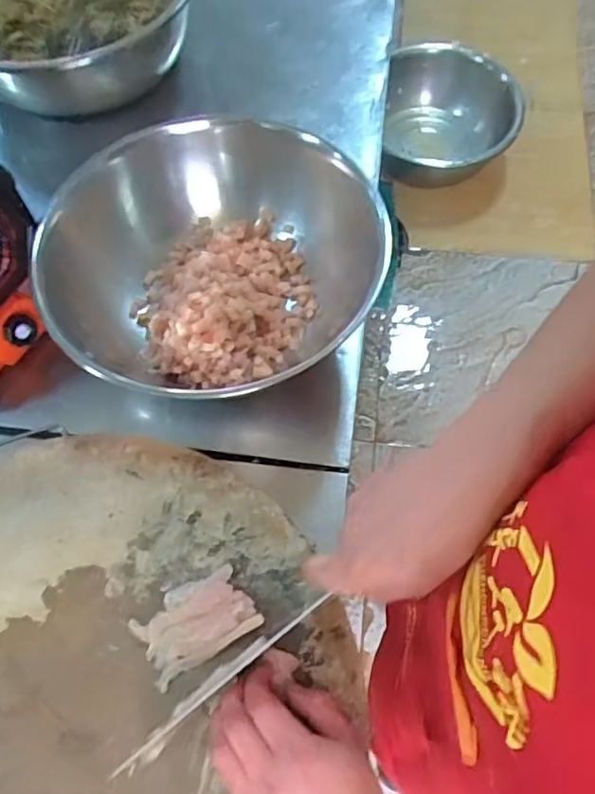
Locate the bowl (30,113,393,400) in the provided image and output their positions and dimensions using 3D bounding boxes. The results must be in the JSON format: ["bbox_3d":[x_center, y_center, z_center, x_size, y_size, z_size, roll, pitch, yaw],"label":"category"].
[{"bbox_3d":[-0.068,-0.131,0.622,0.294,0.150,0.339,17,67,9],"label":"bowl"}]

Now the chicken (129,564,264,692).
[{"bbox_3d":[-0.083,0.181,0.471,0.091,0.010,0.061,-30,69,-12],"label":"chicken"}]

